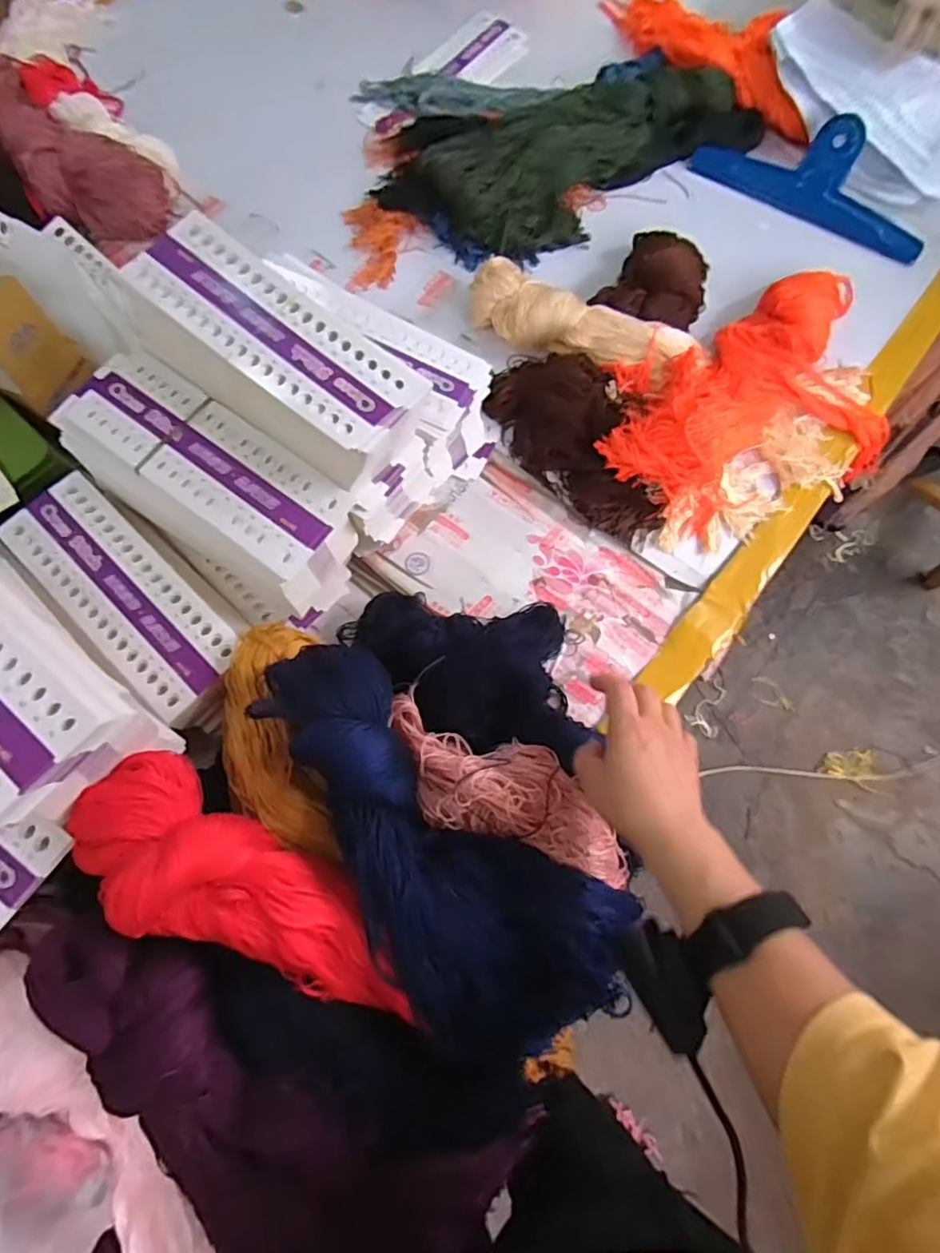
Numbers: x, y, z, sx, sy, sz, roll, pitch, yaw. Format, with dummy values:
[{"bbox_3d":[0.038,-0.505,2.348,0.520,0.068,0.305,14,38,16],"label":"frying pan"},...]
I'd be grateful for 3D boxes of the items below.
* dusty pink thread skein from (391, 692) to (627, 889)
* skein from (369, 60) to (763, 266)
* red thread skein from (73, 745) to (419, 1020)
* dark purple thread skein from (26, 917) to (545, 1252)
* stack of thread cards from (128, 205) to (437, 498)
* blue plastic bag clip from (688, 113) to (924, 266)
[{"bbox_3d":[0.035,0.131,0.479,0.223,0.042,0.082,30,75,-7],"label":"dusty pink thread skein"},{"bbox_3d":[0.124,-0.615,0.775,0.491,0.049,0.252,-28,75,-8],"label":"skein"},{"bbox_3d":[-0.149,0.176,0.401,0.239,0.061,0.081,32,75,9],"label":"red thread skein"},{"bbox_3d":[-0.132,0.327,0.407,0.374,0.057,0.144,40,76,-6],"label":"dark purple thread skein"},{"bbox_3d":[-0.158,-0.216,0.503,0.254,0.071,0.103,35,76,10],"label":"stack of thread cards"},{"bbox_3d":[0.439,-0.561,0.768,0.295,0.059,0.091,34,76,10],"label":"blue plastic bag clip"}]

